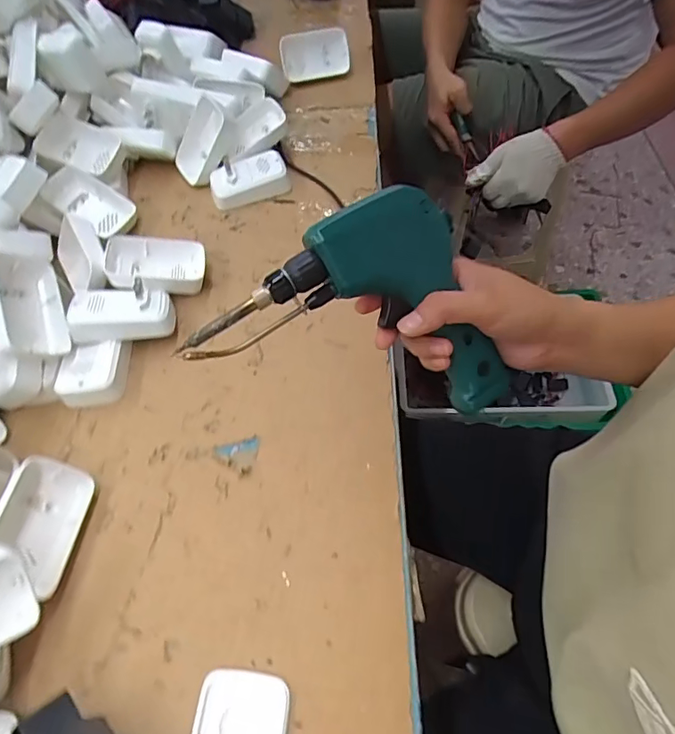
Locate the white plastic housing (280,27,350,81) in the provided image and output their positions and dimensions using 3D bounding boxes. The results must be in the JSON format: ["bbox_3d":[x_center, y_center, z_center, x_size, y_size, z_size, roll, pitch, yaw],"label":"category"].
[{"bbox_3d":[-0.031,-0.432,0.684,0.093,0.068,0.025,0,54,4],"label":"white plastic housing"}]

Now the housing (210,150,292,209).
[{"bbox_3d":[-0.105,-0.224,0.590,0.093,0.033,0.053,-19,58,-7],"label":"housing"}]

